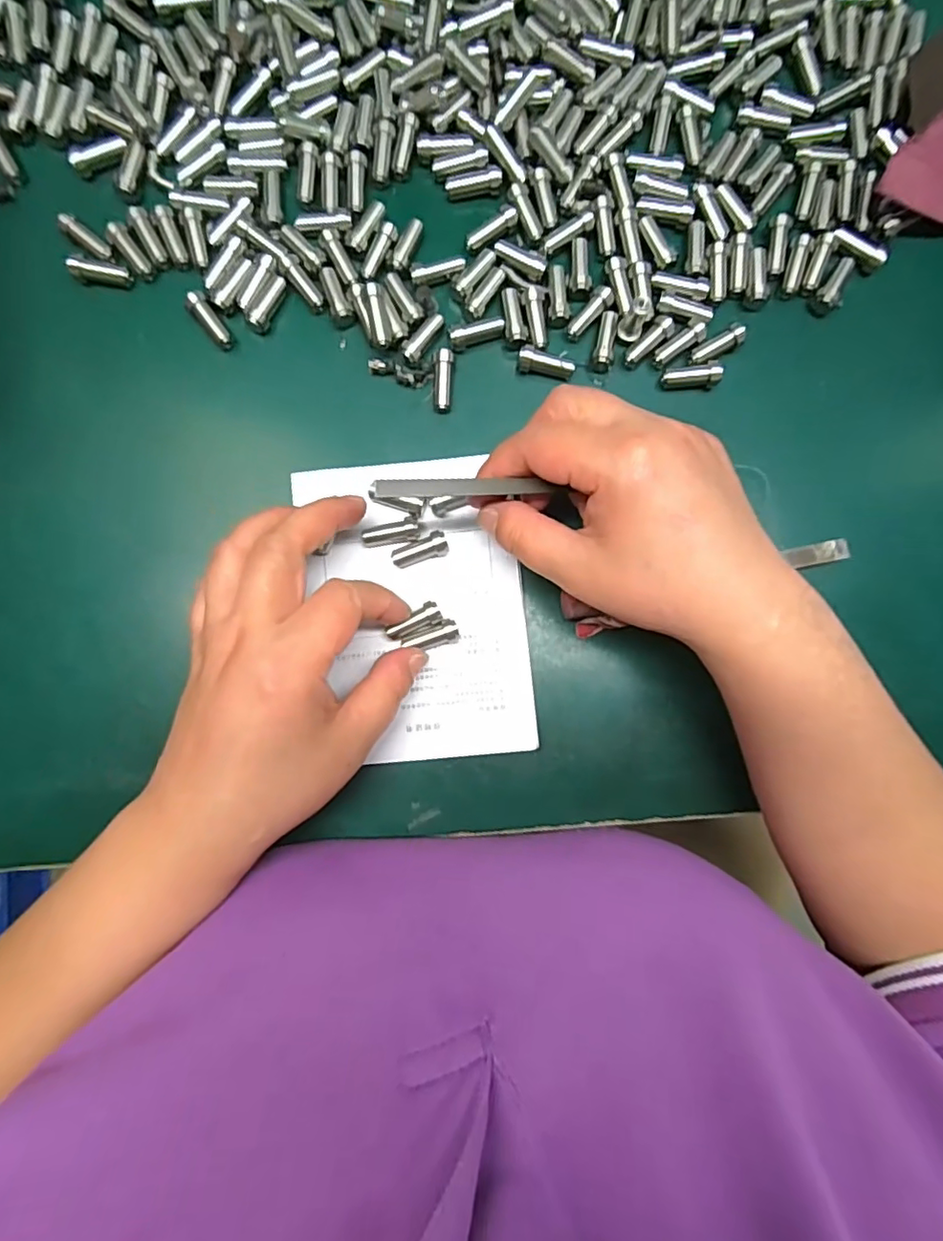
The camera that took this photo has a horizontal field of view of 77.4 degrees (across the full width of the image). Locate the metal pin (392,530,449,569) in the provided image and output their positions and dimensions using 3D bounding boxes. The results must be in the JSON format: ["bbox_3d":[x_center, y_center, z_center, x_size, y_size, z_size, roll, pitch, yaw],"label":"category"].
[{"bbox_3d":[-0.024,-0.033,0.276,0.026,0.011,0.011,-18,89,-1],"label":"metal pin"}]

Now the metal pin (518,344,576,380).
[{"bbox_3d":[0.036,-0.122,0.281,0.027,0.010,0.010,12,88,0],"label":"metal pin"}]

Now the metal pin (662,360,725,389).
[{"bbox_3d":[0.105,-0.117,0.281,0.027,0.008,0.011,-3,88,12],"label":"metal pin"}]

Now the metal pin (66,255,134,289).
[{"bbox_3d":[-0.176,-0.166,0.280,0.027,0.011,0.009,10,88,0],"label":"metal pin"}]

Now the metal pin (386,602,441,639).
[{"bbox_3d":[-0.027,0.001,0.272,0.027,0.004,0.009,-32,89,7],"label":"metal pin"}]

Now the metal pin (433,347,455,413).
[{"bbox_3d":[-0.014,-0.114,0.281,0.009,0.010,0.028,2,101,-1],"label":"metal pin"}]

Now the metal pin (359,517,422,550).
[{"bbox_3d":[-0.038,-0.041,0.274,0.028,0.007,0.009,-13,88,-1],"label":"metal pin"}]

